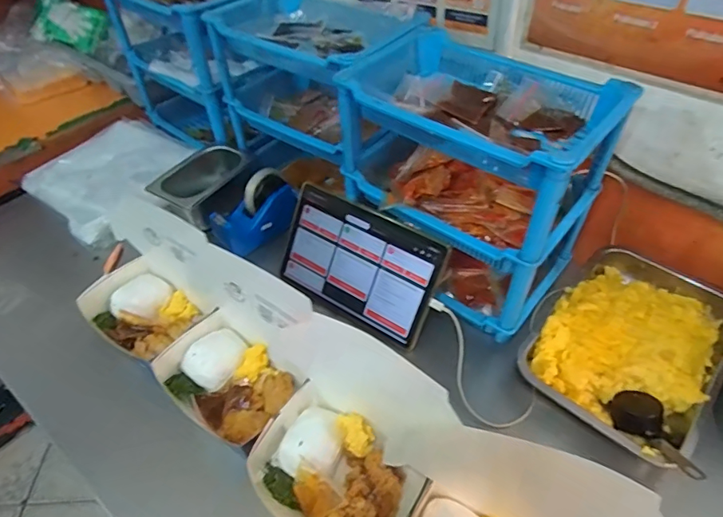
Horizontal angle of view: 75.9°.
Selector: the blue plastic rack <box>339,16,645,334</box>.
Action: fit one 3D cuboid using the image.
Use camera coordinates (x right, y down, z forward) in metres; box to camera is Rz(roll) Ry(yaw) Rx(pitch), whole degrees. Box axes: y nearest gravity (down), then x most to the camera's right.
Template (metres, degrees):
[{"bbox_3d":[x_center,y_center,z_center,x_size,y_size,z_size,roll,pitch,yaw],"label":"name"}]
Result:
[{"bbox_3d":[0.142,-0.098,0.653,0.304,0.317,0.199,30,54,27],"label":"blue plastic rack"}]

